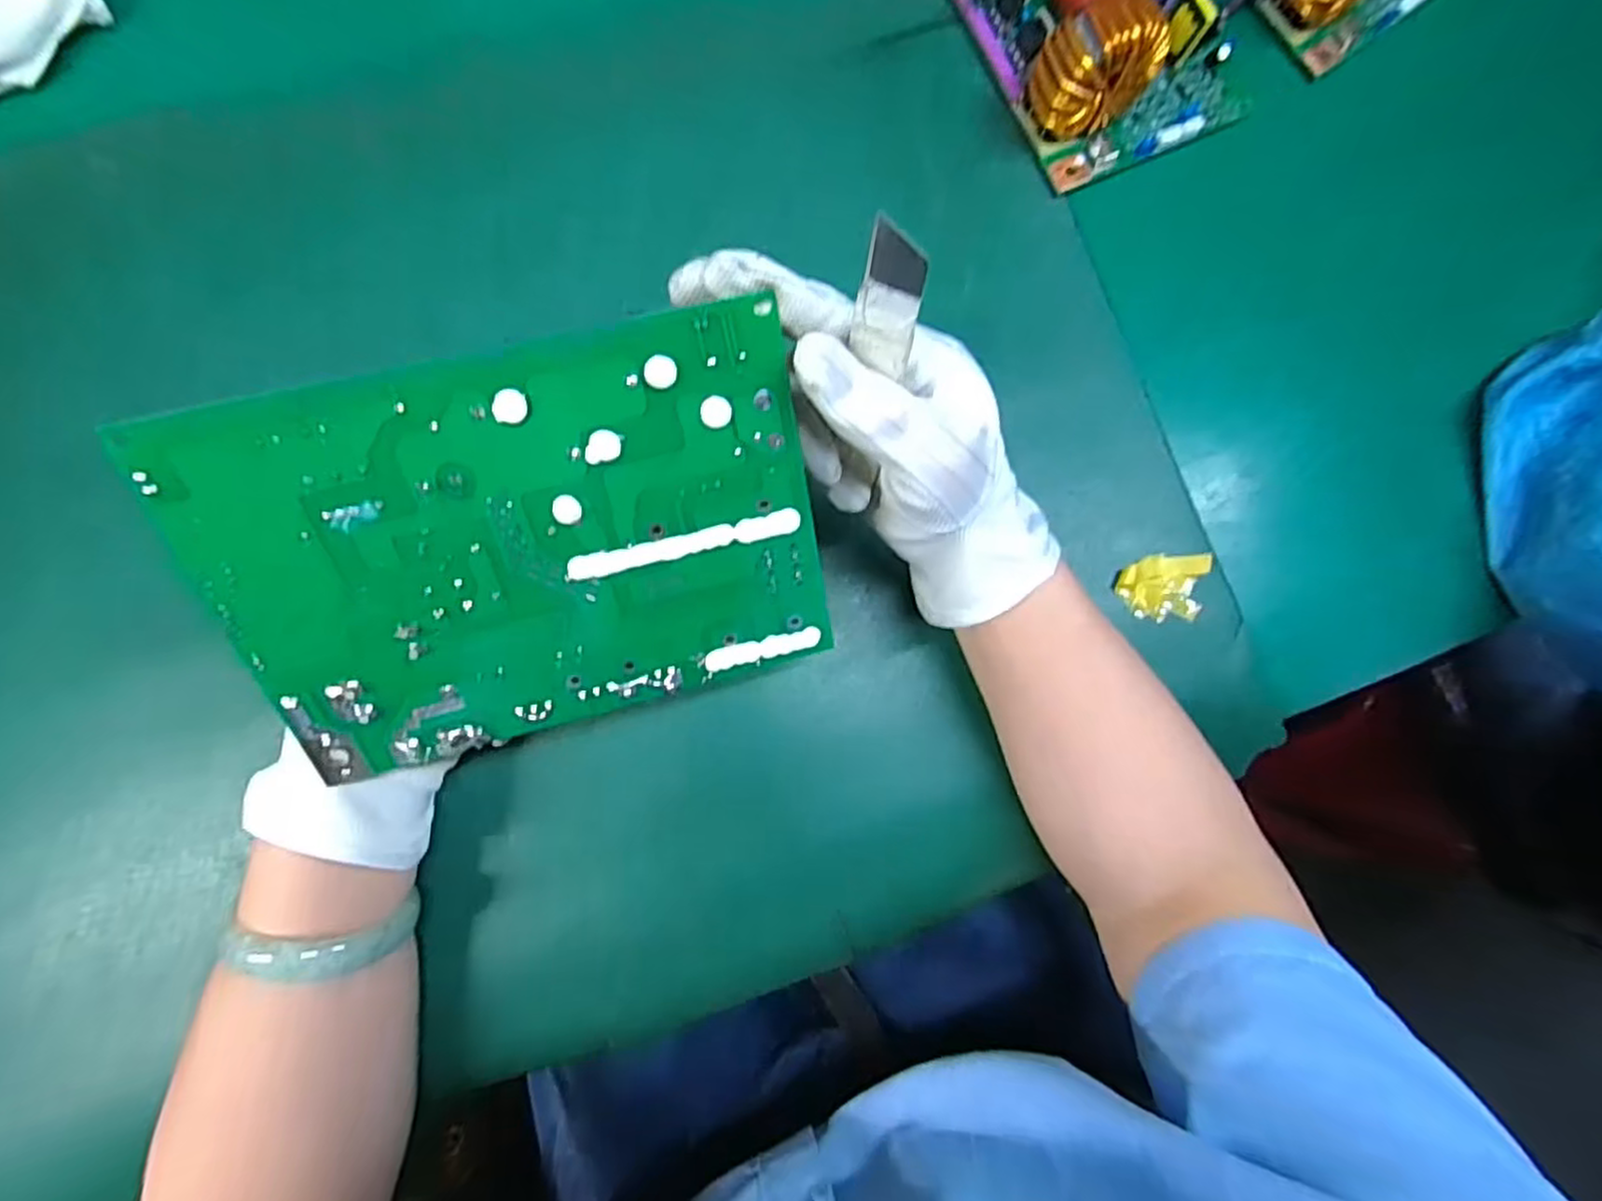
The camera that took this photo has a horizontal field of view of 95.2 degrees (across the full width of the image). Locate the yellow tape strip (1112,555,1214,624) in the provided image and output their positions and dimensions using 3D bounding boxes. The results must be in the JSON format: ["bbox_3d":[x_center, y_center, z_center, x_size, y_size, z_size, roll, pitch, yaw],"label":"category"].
[{"bbox_3d":[0.195,-0.008,0.391,0.051,0.014,0.035,2,84,-5],"label":"yellow tape strip"}]

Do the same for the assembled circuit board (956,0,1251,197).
[{"bbox_3d":[0.161,-0.341,0.396,0.124,0.069,0.188,-28,87,-7],"label":"assembled circuit board"}]

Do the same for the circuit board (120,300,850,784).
[{"bbox_3d":[-0.093,-0.015,0.254,0.193,0.004,0.135,-15,119,-7],"label":"circuit board"}]

